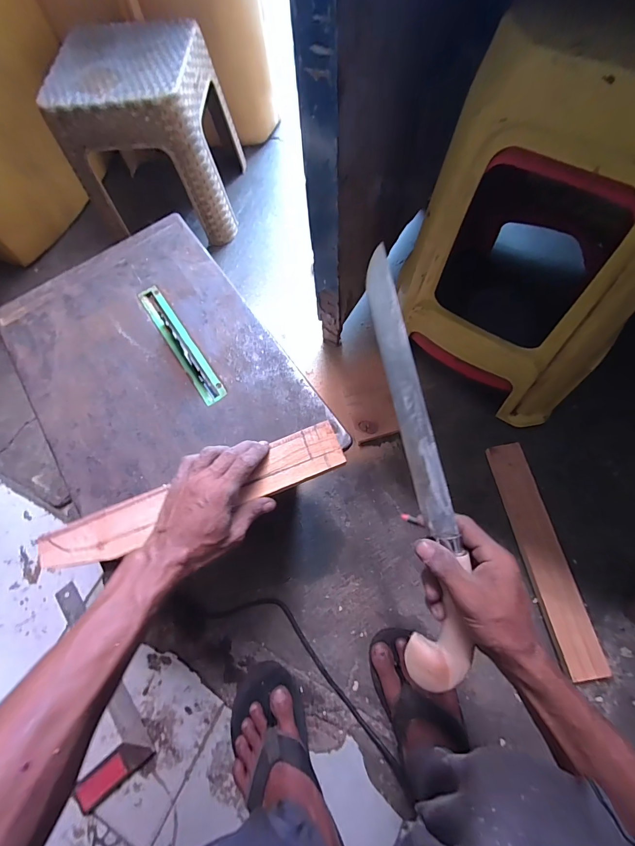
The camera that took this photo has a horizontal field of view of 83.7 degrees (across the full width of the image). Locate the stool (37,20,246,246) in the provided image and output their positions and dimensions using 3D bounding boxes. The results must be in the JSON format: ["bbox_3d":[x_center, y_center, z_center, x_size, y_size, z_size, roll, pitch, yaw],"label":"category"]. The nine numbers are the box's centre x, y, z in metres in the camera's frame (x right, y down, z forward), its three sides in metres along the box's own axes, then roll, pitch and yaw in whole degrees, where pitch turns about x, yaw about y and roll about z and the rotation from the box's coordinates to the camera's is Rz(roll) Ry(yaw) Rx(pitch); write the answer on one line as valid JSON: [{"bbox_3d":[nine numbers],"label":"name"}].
[{"bbox_3d":[-0.360,-0.627,0.808,0.301,0.290,0.276,1,70,3],"label":"stool"}]

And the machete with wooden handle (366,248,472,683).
[{"bbox_3d":[0.098,0.041,0.365,0.060,0.031,0.439,-8,86,0],"label":"machete with wooden handle"}]

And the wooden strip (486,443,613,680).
[{"bbox_3d":[0.380,0.216,0.602,0.063,0.024,0.365,-11,70,-1],"label":"wooden strip"}]

